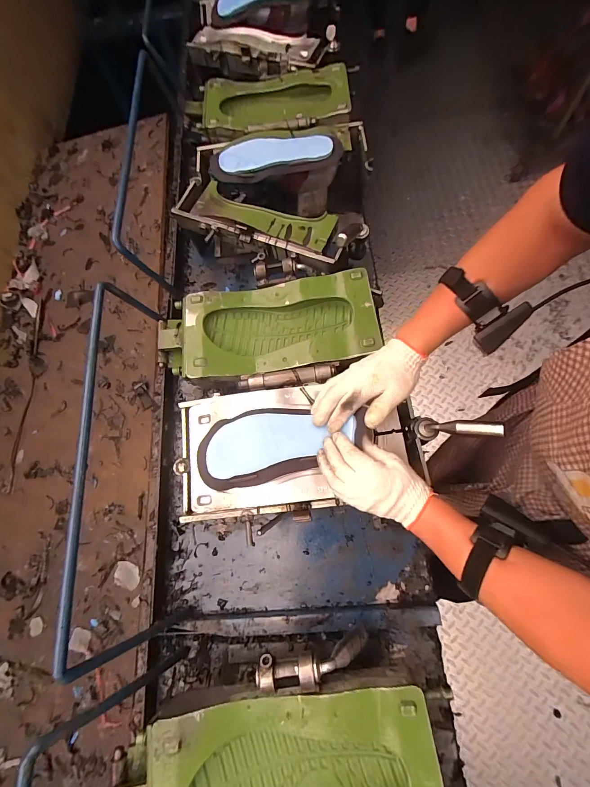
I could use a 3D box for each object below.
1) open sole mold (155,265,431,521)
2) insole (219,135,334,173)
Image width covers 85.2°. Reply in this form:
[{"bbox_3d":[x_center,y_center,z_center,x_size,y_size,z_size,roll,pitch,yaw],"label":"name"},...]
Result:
[{"bbox_3d":[-0.025,-0.019,0.526,0.367,0.072,0.394,-15,73,-2],"label":"open sole mold"},{"bbox_3d":[-0.041,-0.497,0.662,0.231,0.017,0.078,-8,69,0],"label":"insole"}]

